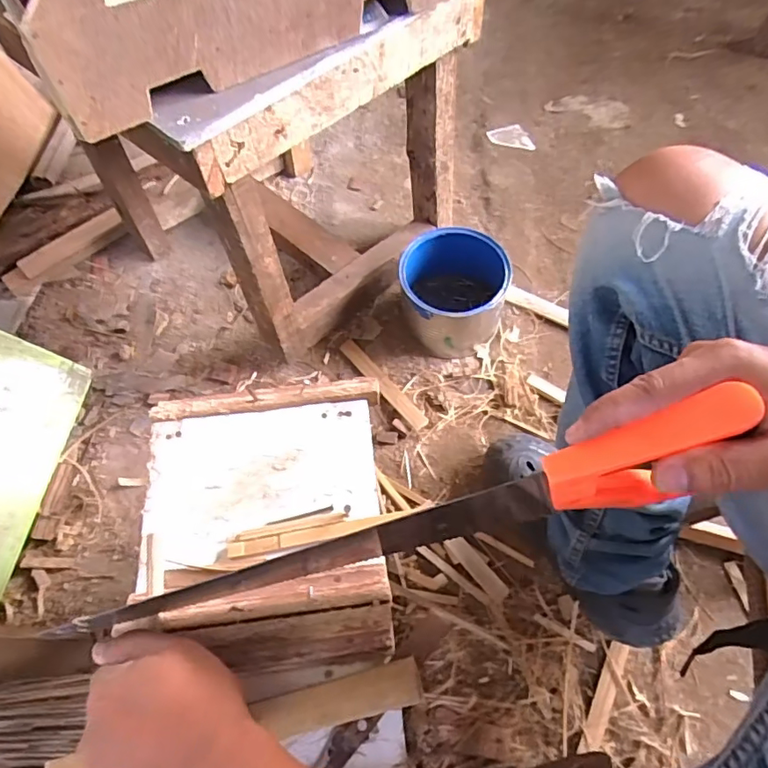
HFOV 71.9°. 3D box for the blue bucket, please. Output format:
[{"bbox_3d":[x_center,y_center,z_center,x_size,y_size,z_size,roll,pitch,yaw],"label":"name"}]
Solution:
[{"bbox_3d":[0.102,-0.133,0.785,0.152,0.122,0.144,0,62,0],"label":"blue bucket"}]

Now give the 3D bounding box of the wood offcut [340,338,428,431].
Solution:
[{"bbox_3d":[-0.003,-0.004,0.777,0.022,0.007,0.181,-37,68,-17],"label":"wood offcut"}]

